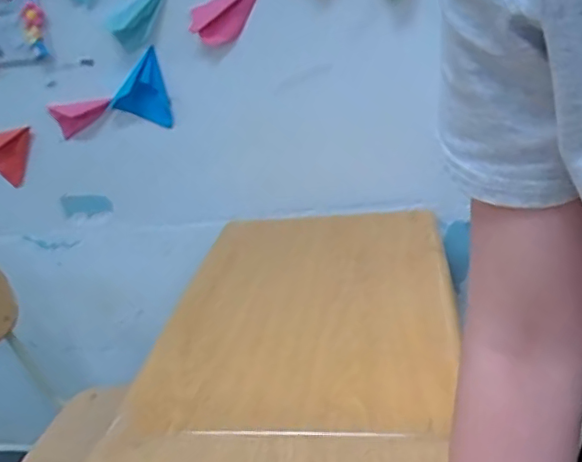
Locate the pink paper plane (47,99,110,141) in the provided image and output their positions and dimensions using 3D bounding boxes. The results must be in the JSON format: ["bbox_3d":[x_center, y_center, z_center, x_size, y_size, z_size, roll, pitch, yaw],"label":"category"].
[{"bbox_3d":[-0.480,-0.270,1.338,0.193,0.077,0.034,-10,20,26],"label":"pink paper plane"}]

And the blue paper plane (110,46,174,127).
[{"bbox_3d":[-0.305,-0.307,1.218,0.136,0.168,0.024,19,44,-7],"label":"blue paper plane"}]

